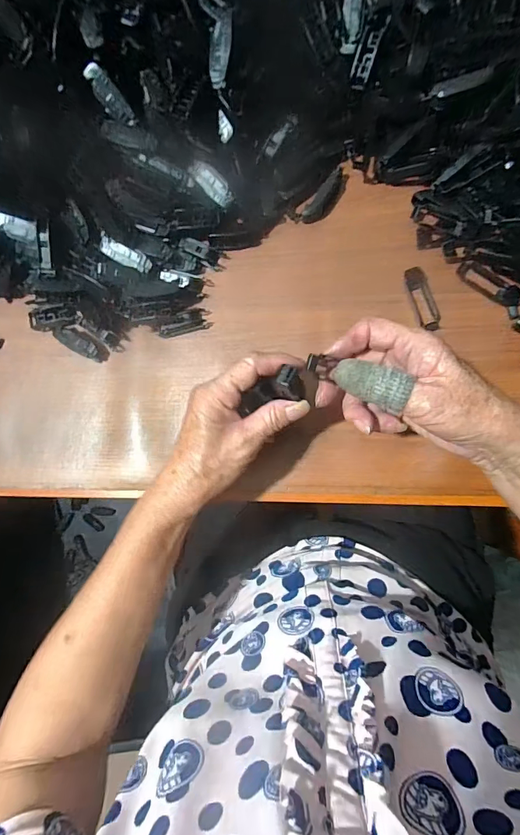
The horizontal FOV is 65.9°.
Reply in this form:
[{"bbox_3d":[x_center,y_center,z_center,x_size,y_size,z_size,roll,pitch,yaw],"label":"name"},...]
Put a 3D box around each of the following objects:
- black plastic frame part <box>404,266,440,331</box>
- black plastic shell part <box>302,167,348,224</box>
[{"bbox_3d":[0.146,-0.105,0.356,0.020,0.007,0.057,-19,85,5],"label":"black plastic frame part"},{"bbox_3d":[0.063,-0.206,0.375,0.017,0.018,0.055,42,92,7],"label":"black plastic shell part"}]

